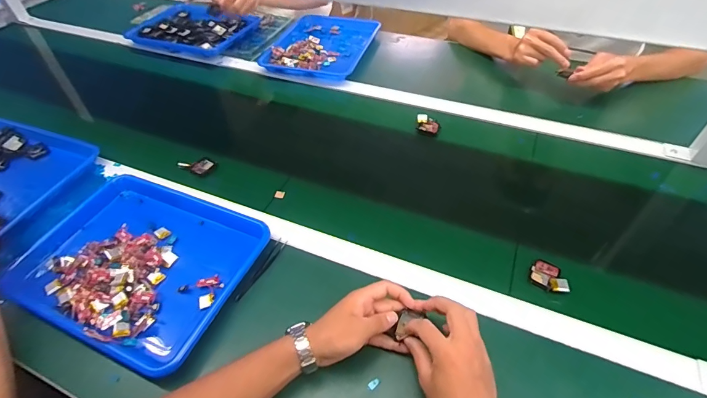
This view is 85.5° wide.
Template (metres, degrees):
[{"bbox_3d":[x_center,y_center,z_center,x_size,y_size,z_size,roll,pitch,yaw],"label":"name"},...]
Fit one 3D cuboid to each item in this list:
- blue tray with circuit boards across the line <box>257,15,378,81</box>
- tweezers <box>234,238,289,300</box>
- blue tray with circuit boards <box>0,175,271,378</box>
[{"bbox_3d":[-0.085,-0.428,1.059,0.258,0.036,0.343,12,49,13],"label":"blue tray with circuit boards across the line"},{"bbox_3d":[-0.137,0.107,0.581,0.014,0.014,0.116,19,51,18],"label":"tweezers"},{"bbox_3d":[-0.314,0.088,0.570,0.323,0.036,0.250,17,51,17],"label":"blue tray with circuit boards"}]

